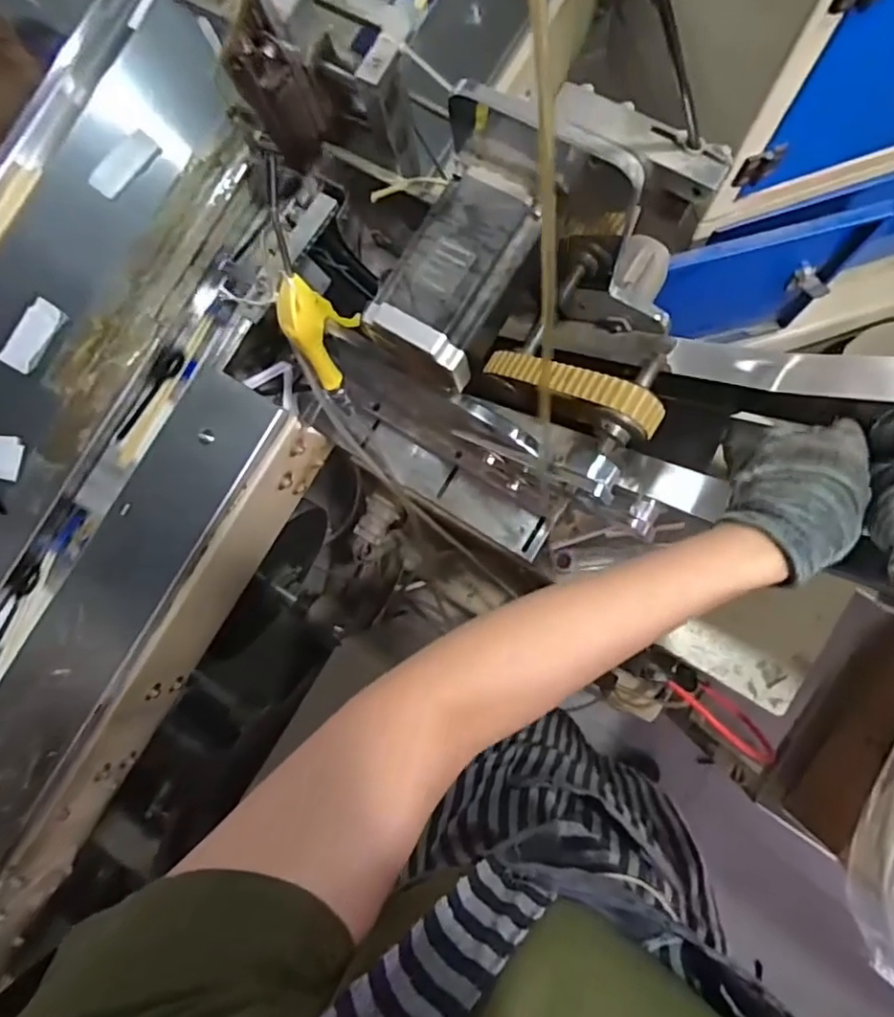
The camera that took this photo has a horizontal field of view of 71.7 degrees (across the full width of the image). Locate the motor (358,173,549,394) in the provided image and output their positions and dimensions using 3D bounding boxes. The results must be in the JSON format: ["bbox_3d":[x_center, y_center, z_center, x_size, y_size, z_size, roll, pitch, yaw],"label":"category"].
[{"bbox_3d":[0.011,-0.173,0.487,0.093,0.069,0.145,34,89,8],"label":"motor"}]

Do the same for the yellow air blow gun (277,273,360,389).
[{"bbox_3d":[-0.125,-0.162,0.580,0.039,0.121,0.067,21,87,8],"label":"yellow air blow gun"}]

